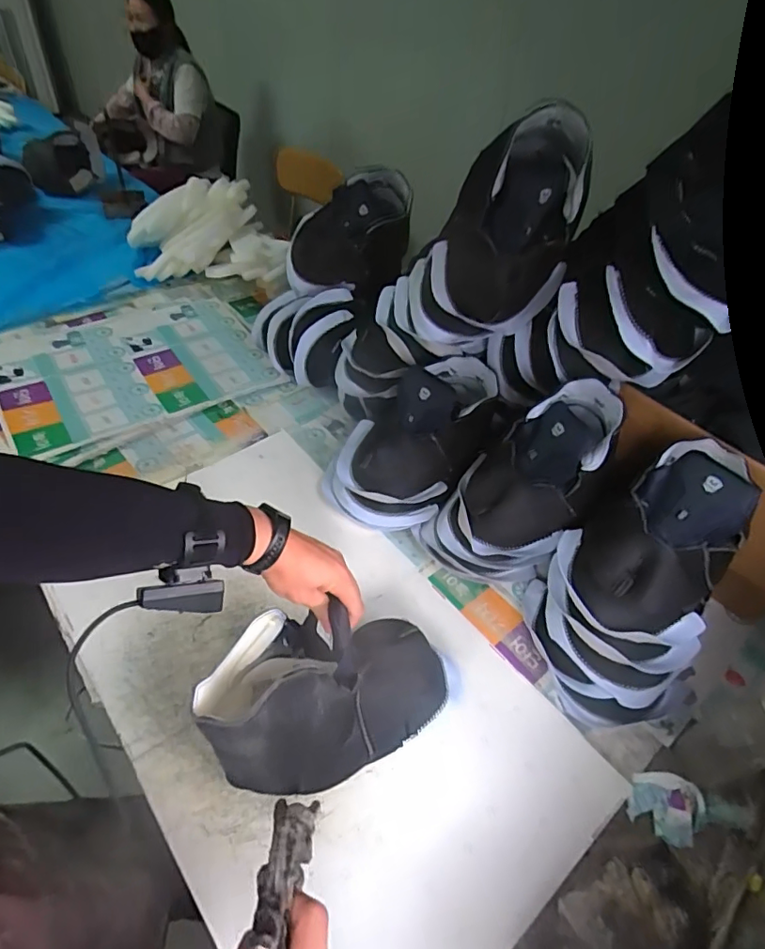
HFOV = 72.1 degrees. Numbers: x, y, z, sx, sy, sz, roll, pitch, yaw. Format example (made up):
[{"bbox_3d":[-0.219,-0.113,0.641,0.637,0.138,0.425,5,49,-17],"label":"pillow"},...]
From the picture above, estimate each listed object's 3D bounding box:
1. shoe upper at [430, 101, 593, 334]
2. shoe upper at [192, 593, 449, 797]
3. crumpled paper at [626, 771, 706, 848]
[{"bbox_3d":[0.177,-0.354,0.764,0.195,0.274,0.137,15,46,7],"label":"shoe upper"},{"bbox_3d":[-0.058,0.223,0.587,0.273,0.137,0.173,-19,51,-24],"label":"shoe upper"},{"bbox_3d":[0.334,0.387,0.615,0.071,0.048,0.054,22,47,13],"label":"crumpled paper"}]

